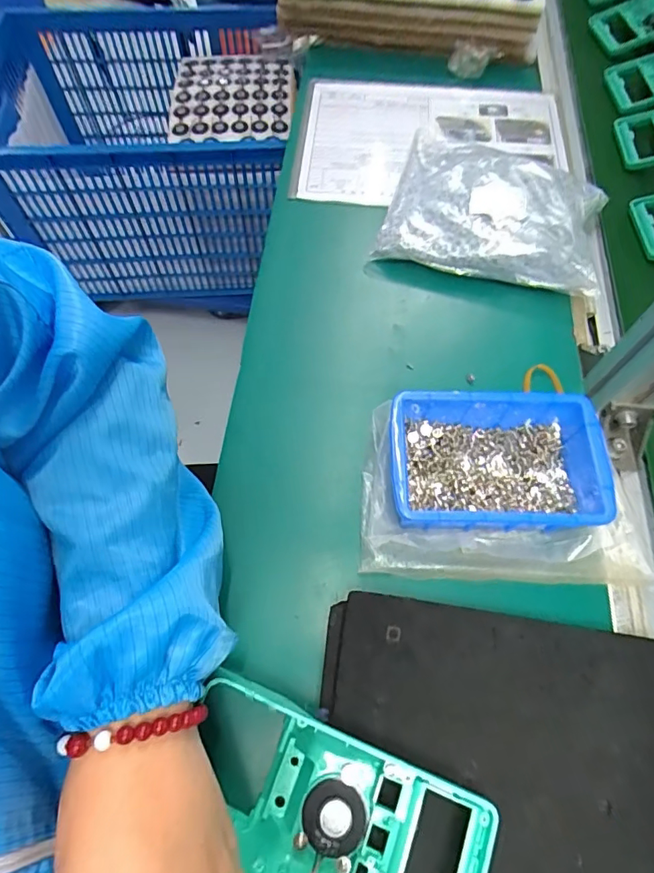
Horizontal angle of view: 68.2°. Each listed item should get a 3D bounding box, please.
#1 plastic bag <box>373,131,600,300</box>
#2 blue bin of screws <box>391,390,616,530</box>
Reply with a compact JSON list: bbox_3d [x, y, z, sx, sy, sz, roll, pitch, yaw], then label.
[{"bbox_3d":[0.170,-0.238,0.485,0.203,0.046,0.184,16,62,6],"label":"plastic bag"},{"bbox_3d":[0.122,0.015,0.359,0.145,0.050,0.116,0,61,-2],"label":"blue bin of screws"}]

